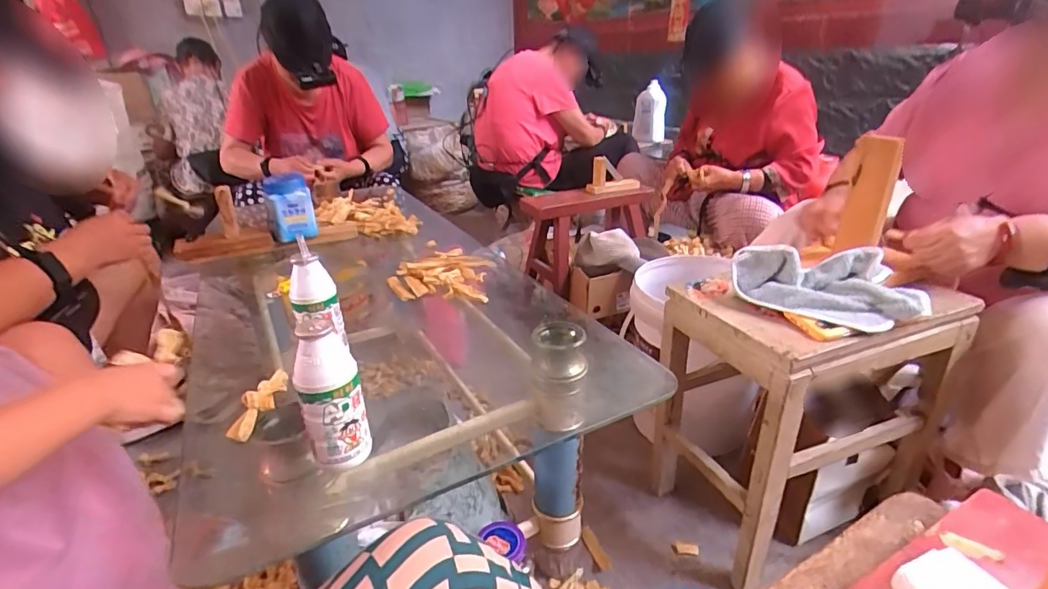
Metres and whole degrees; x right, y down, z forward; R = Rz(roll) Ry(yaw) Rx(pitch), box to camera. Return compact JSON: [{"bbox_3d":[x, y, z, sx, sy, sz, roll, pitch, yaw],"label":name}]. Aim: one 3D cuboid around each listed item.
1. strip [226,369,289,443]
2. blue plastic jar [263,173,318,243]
[{"bbox_3d":[-0.285,0.115,0.551,0.025,0.025,0.113,1,24,4],"label":"strip"},{"bbox_3d":[-0.476,-0.177,1.033,0.083,0.120,0.070,-15,28,-28],"label":"blue plastic jar"}]

